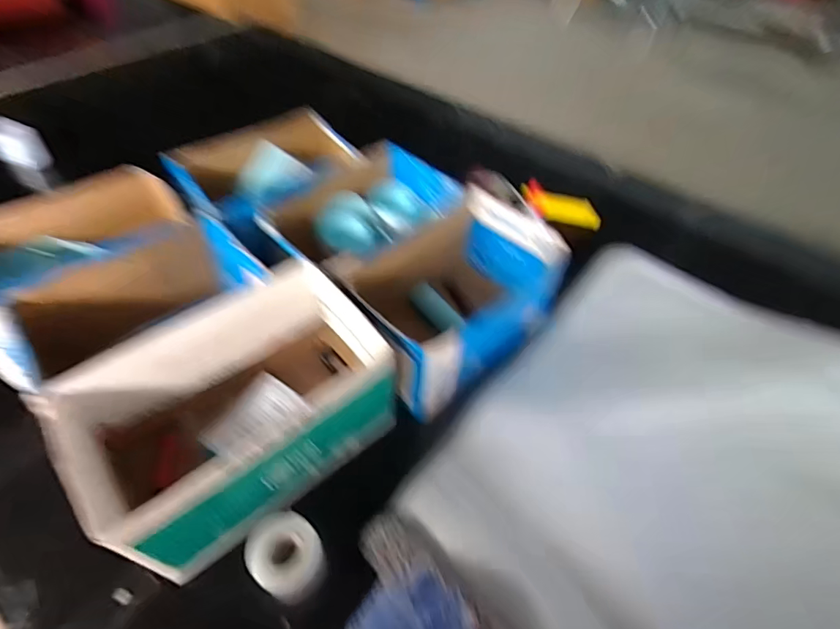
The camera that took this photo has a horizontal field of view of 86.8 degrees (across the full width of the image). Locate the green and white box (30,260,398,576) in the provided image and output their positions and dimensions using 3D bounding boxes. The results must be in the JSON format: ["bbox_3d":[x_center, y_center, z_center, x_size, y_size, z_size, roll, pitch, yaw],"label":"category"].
[{"bbox_3d":[-0.197,0.101,0.510,0.312,0.158,0.198,-32,57,-25],"label":"green and white box"}]

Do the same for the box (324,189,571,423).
[{"bbox_3d":[0.043,-0.026,0.636,0.287,0.157,0.200,-35,59,-27],"label":"box"}]

